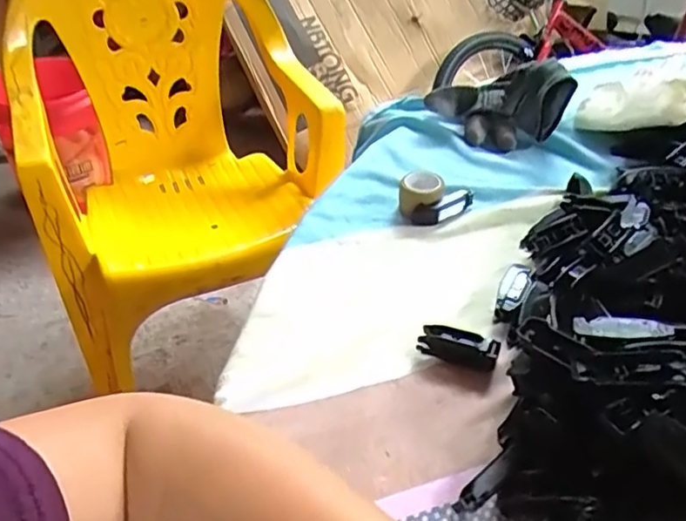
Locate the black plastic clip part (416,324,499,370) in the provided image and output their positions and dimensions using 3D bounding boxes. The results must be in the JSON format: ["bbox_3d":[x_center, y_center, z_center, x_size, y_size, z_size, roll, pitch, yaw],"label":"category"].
[{"bbox_3d":[0.071,0.053,0.378,0.046,0.017,0.016,18,44,19],"label":"black plastic clip part"}]

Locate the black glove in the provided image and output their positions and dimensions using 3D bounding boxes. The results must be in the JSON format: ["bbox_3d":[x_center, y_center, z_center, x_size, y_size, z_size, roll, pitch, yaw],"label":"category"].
[{"bbox_3d":[0.143,-0.147,0.570,0.118,0.066,0.067,0,41,0],"label":"black glove"}]

